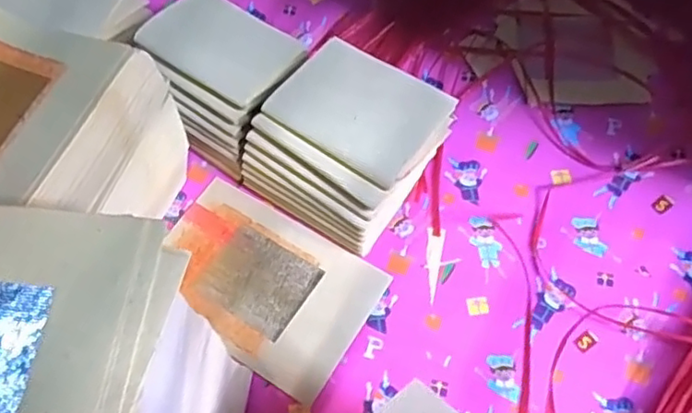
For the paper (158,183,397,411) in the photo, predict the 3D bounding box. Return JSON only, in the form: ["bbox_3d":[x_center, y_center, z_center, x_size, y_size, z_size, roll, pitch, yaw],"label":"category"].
[{"bbox_3d":[-0.087,0.077,0.644,0.223,0.007,0.150,29,65,13],"label":"paper"}]

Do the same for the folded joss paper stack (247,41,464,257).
[{"bbox_3d":[0.004,-0.063,0.655,0.159,0.104,0.168,33,71,15],"label":"folded joss paper stack"}]

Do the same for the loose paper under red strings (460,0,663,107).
[{"bbox_3d":[0.261,-0.193,0.754,0.223,0.023,0.151,0,66,2],"label":"loose paper under red strings"}]

